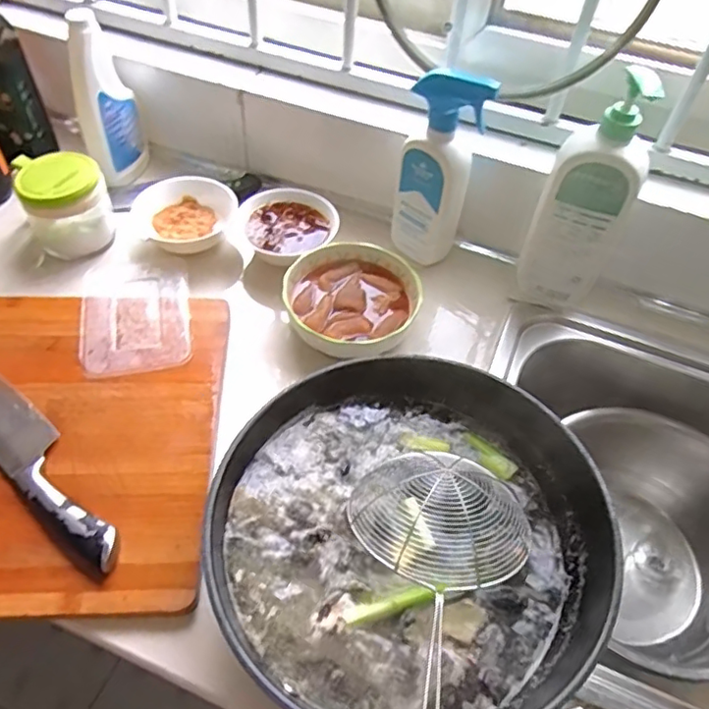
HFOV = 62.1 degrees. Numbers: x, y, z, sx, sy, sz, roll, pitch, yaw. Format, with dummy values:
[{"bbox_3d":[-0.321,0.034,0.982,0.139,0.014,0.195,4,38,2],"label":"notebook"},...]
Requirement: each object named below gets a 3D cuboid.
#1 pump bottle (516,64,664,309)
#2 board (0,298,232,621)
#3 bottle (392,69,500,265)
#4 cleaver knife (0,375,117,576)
[{"bbox_3d":[0.247,-0.161,0.633,0.091,0.251,0.056,23,53,13],"label":"pump bottle"},{"bbox_3d":[-0.364,0.070,0.559,0.455,0.028,0.336,0,52,-3],"label":"board"},{"bbox_3d":[0.093,-0.209,0.678,0.055,0.218,0.074,-32,61,-25],"label":"bottle"},{"bbox_3d":[-0.304,0.088,0.546,0.288,0.021,0.057,36,59,22],"label":"cleaver knife"}]

